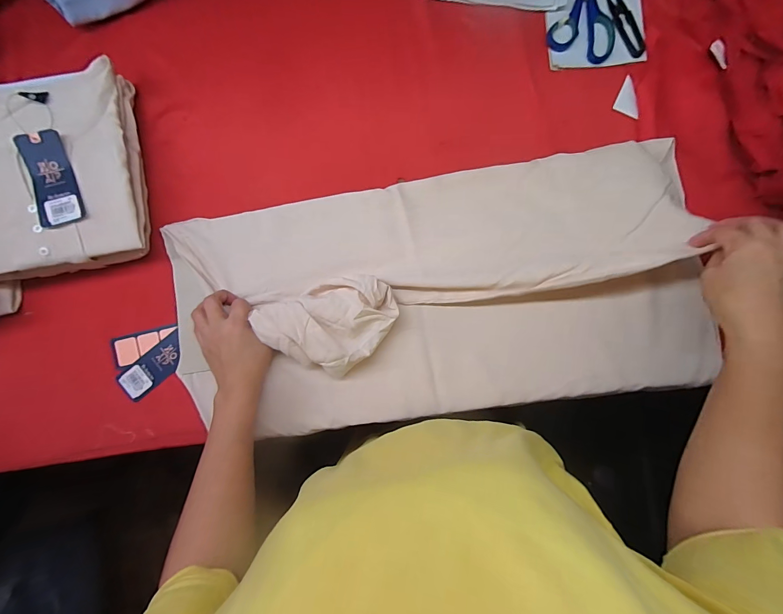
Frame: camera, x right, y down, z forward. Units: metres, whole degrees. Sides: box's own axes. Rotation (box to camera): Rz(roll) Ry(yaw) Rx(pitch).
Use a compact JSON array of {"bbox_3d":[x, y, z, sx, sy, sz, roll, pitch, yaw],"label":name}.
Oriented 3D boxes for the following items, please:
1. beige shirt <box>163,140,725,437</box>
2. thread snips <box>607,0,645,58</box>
[{"bbox_3d":[0.051,-0.018,0.439,0.665,0.060,0.311,-8,84,2],"label":"beige shirt"},{"bbox_3d":[0.324,-0.391,0.478,0.026,0.005,0.096,-20,81,-1],"label":"thread snips"}]

